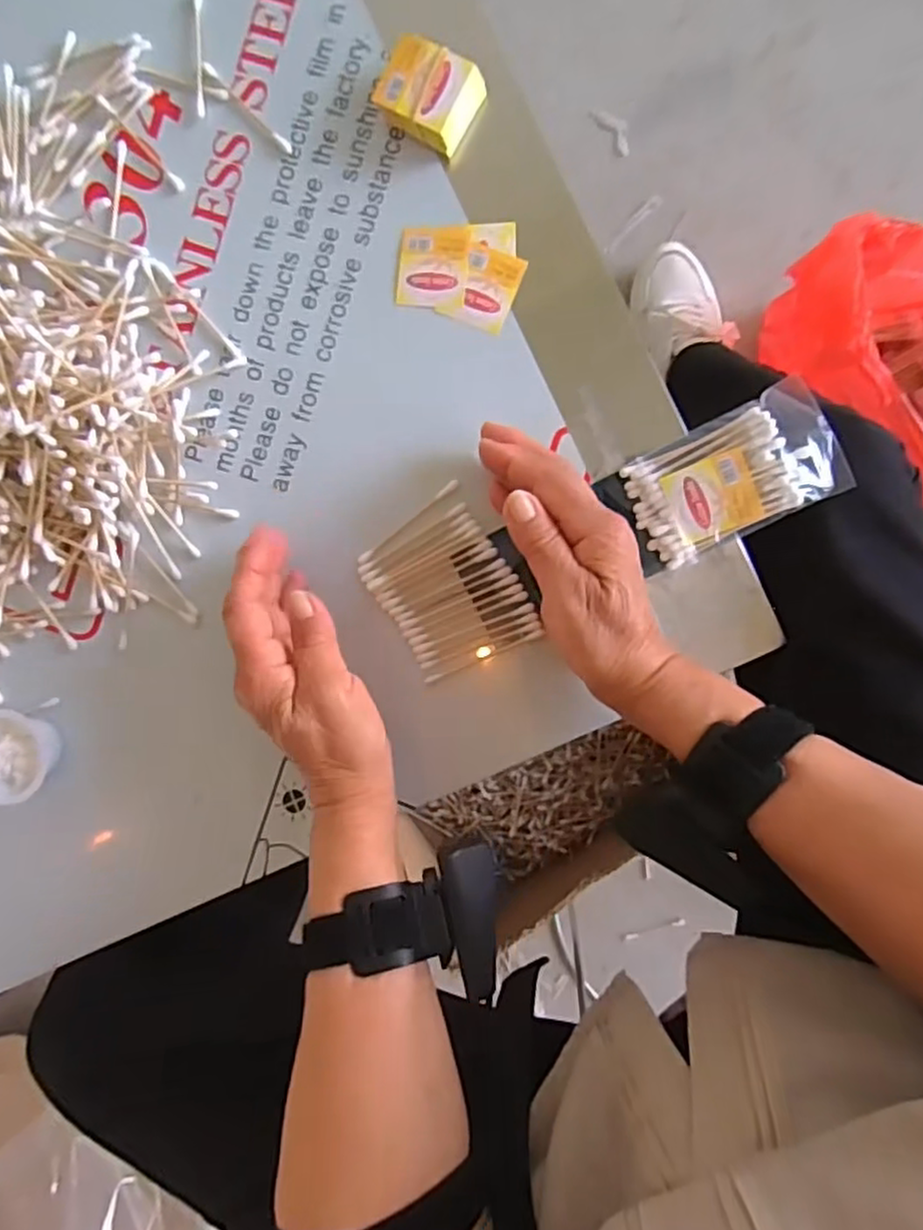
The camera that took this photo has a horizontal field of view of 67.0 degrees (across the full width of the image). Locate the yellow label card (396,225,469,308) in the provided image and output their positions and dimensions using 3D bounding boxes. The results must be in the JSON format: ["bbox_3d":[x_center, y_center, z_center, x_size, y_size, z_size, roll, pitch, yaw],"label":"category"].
[{"bbox_3d":[-0.016,-0.198,0.395,0.039,0.004,0.043,7,92,6],"label":"yellow label card"}]

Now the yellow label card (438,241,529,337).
[{"bbox_3d":[0.012,-0.185,0.391,0.036,0.004,0.043,23,94,6],"label":"yellow label card"}]

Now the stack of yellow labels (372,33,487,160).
[{"bbox_3d":[-0.017,-0.284,0.382,0.050,0.024,0.040,27,94,5],"label":"stack of yellow labels"}]

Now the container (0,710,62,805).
[{"bbox_3d":[-0.271,0.084,0.420,0.044,0.029,0.053,-1,91,7],"label":"container"}]

